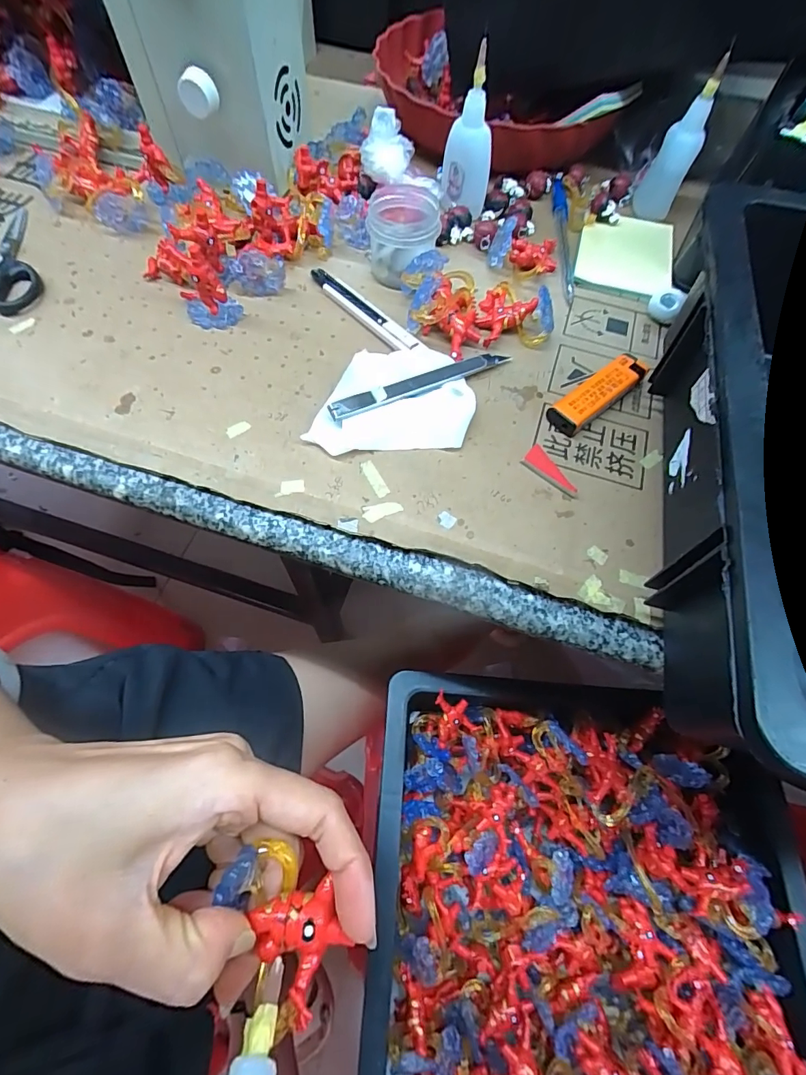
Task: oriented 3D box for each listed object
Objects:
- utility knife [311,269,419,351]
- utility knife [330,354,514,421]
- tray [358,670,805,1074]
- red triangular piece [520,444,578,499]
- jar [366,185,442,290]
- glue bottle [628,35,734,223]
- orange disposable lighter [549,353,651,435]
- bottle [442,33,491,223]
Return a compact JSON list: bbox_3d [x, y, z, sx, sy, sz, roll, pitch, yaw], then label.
[{"bbox_3d":[-0.031,-0.169,0.337,0.014,0.012,0.119,-34,69,-18],"label":"utility knife"},{"bbox_3d":[0.015,-0.102,0.302,0.133,0.013,0.013,-24,66,-14],"label":"utility knife"},{"bbox_3d":[0.131,0.333,0.303,0.312,0.075,0.444,4,63,0],"label":"tray"},{"bbox_3d":[0.092,-0.040,0.278,0.038,0.006,0.016,39,68,16],"label":"red triangular piece"},{"bbox_3d":[0.000,-0.224,0.341,0.050,0.046,0.053,1,63,-2],"label":"jar"},{"bbox_3d":[0.226,-0.320,0.372,0.032,0.099,0.025,22,64,9],"label":"glue bottle"},{"bbox_3d":[0.132,-0.097,0.306,0.083,0.014,0.023,-38,70,-19],"label":"orange disposable lighter"},{"bbox_3d":[0.052,-0.305,0.356,0.037,0.091,0.023,4,63,0],"label":"bottle"}]

